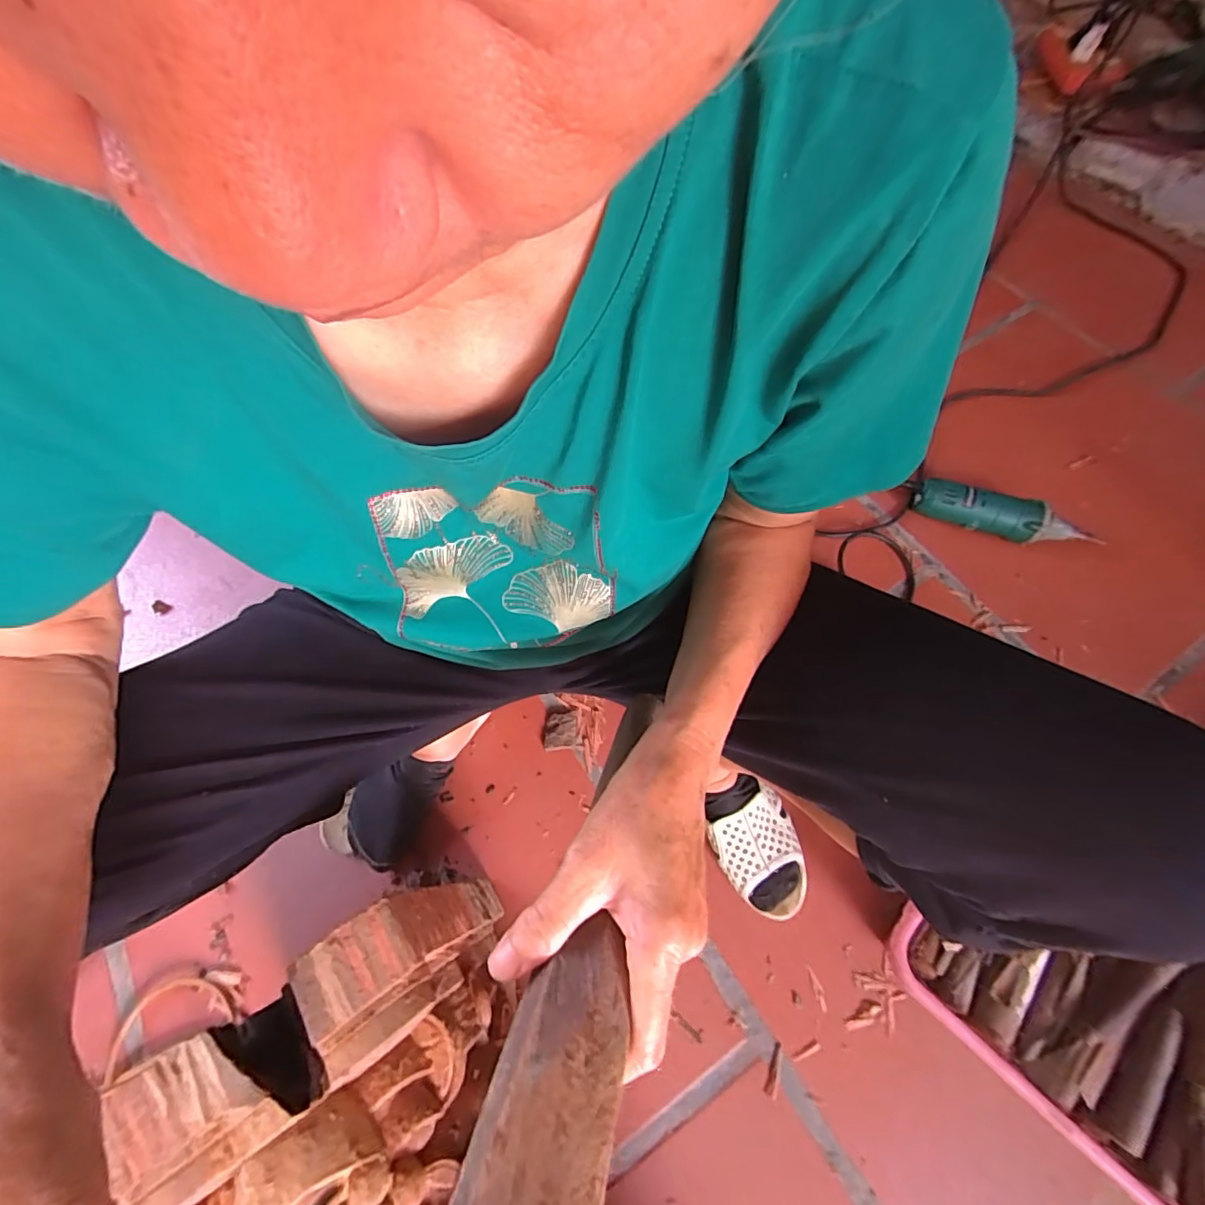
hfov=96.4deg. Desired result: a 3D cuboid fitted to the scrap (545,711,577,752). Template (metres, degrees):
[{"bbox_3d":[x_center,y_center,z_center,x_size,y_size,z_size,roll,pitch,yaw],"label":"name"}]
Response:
[{"bbox_3d":[-0.050,0.152,0.641,0.038,0.005,0.043,-4,65,-1],"label":"scrap"}]

